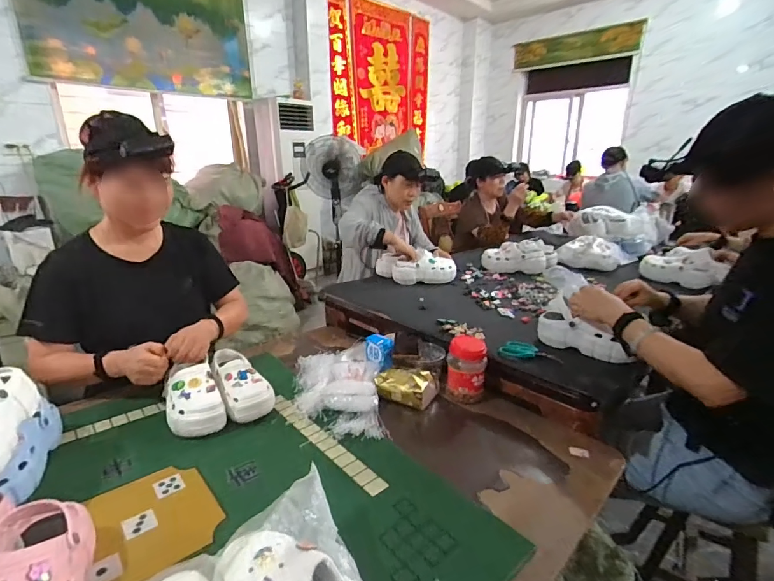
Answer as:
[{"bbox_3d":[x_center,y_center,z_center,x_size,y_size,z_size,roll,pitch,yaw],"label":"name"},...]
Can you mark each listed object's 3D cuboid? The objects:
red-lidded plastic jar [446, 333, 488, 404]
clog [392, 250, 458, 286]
[{"bbox_3d":[0.204,0.195,1.024,0.097,0.143,0.083,3,18,8],"label":"red-lidded plastic jar"},{"bbox_3d":[0.155,-0.091,1.690,0.250,0.129,0.106,-8,20,-23],"label":"clog"}]

